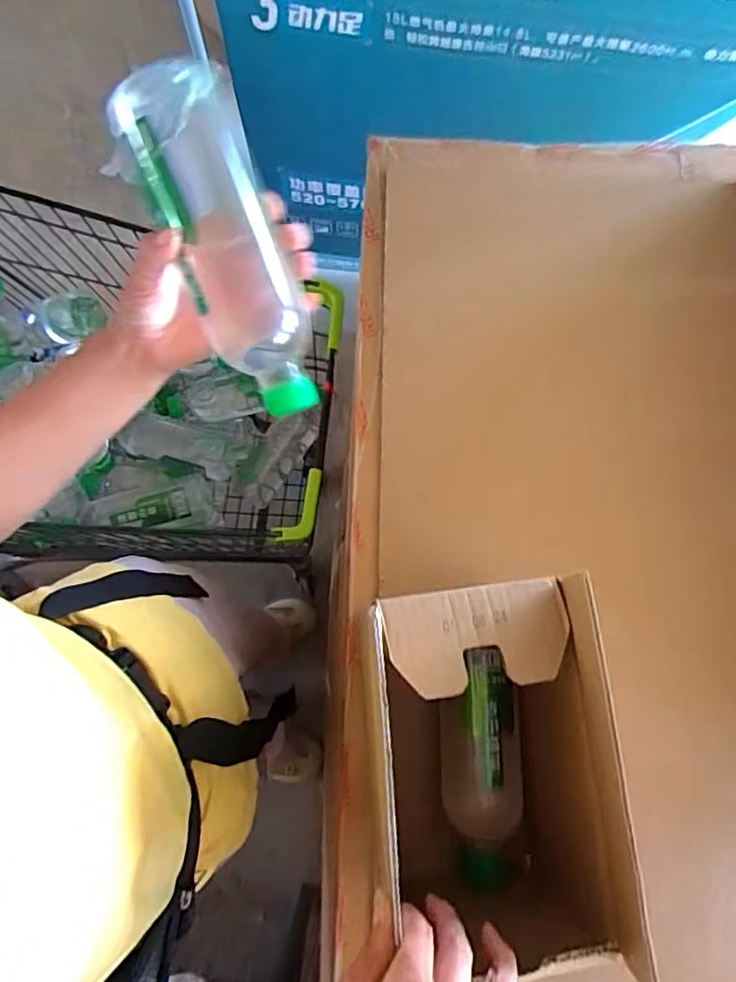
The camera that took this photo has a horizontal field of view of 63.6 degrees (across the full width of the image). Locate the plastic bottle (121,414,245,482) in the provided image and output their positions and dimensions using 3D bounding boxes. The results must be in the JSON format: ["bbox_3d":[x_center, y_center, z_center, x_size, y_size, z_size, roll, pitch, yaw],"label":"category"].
[{"bbox_3d":[-0.267,-0.060,0.850,0.162,0.054,0.059,13,78,1],"label":"plastic bottle"}]

